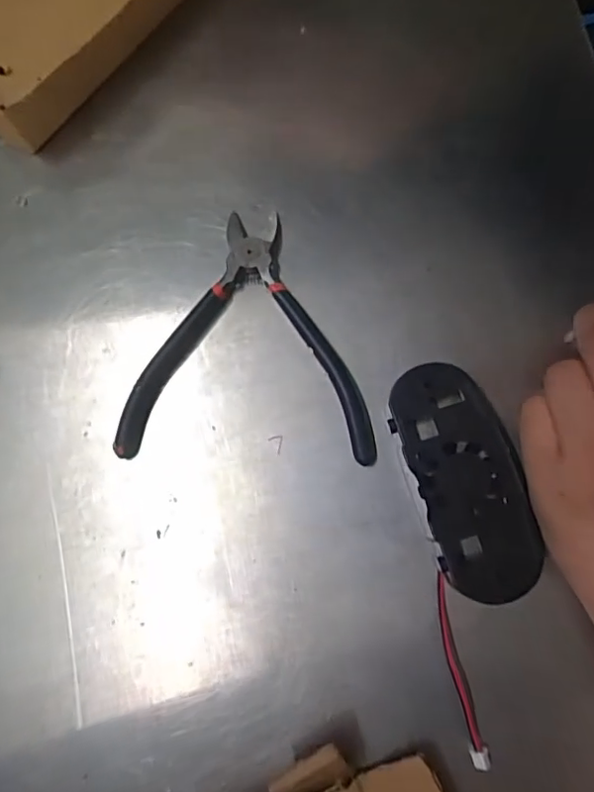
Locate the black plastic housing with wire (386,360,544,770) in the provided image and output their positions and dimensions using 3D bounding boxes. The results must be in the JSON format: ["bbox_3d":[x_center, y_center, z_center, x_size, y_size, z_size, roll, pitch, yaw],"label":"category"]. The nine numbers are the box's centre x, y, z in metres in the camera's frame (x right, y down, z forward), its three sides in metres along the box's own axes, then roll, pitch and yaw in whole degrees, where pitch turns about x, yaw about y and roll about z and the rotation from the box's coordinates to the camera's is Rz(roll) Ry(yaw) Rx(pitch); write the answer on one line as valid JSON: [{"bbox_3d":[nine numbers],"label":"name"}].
[{"bbox_3d":[0.086,0.069,0.274,0.054,0.023,0.170,-13,78,2],"label":"black plastic housing with wire"}]

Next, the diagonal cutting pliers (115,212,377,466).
[{"bbox_3d":[-0.026,-0.032,0.299,0.131,0.011,0.129,0,79,5],"label":"diagonal cutting pliers"}]

